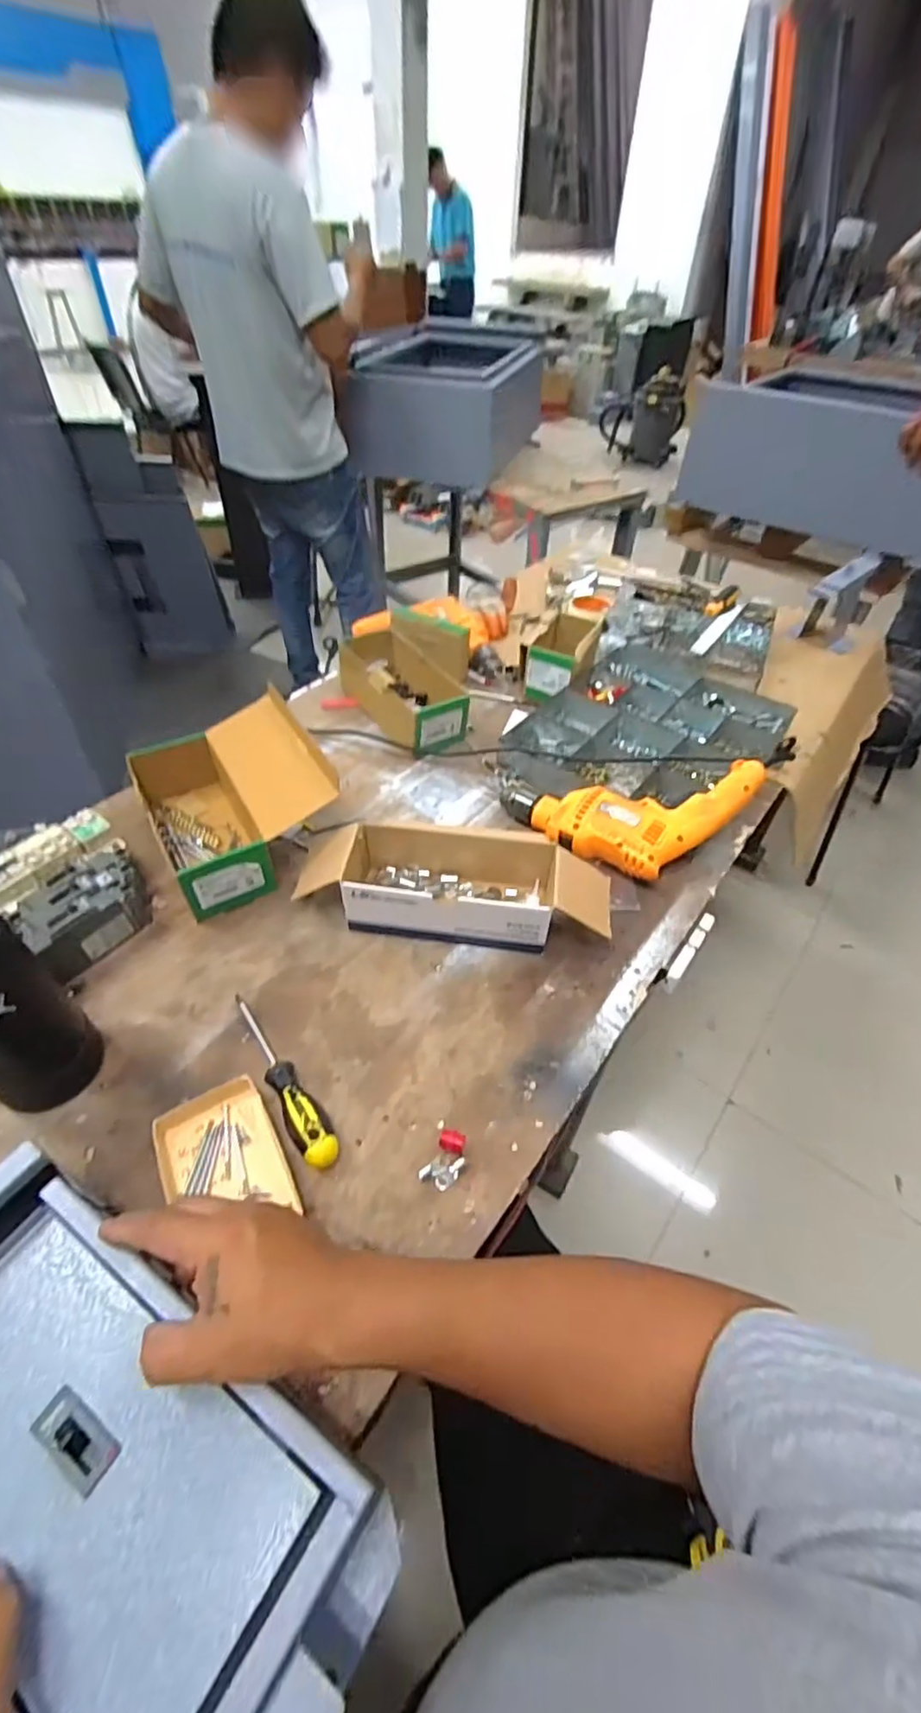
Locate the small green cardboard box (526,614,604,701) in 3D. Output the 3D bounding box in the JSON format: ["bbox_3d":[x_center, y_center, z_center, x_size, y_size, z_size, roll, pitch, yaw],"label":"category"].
[{"bbox_3d":[0.176,-0.342,1.046,0.097,0.080,0.199,14,46,18],"label":"small green cardboard box"}]

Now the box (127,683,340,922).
[{"bbox_3d":[-0.279,-0.077,0.764,0.197,0.127,0.258,-25,50,-22],"label":"box"}]

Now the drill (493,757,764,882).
[{"bbox_3d":[0.201,-0.045,0.760,0.313,0.060,0.143,-1,47,18],"label":"drill"}]

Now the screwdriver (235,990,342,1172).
[{"bbox_3d":[-0.166,0.195,0.566,0.031,0.032,0.195,-28,48,-23],"label":"screwdriver"}]

